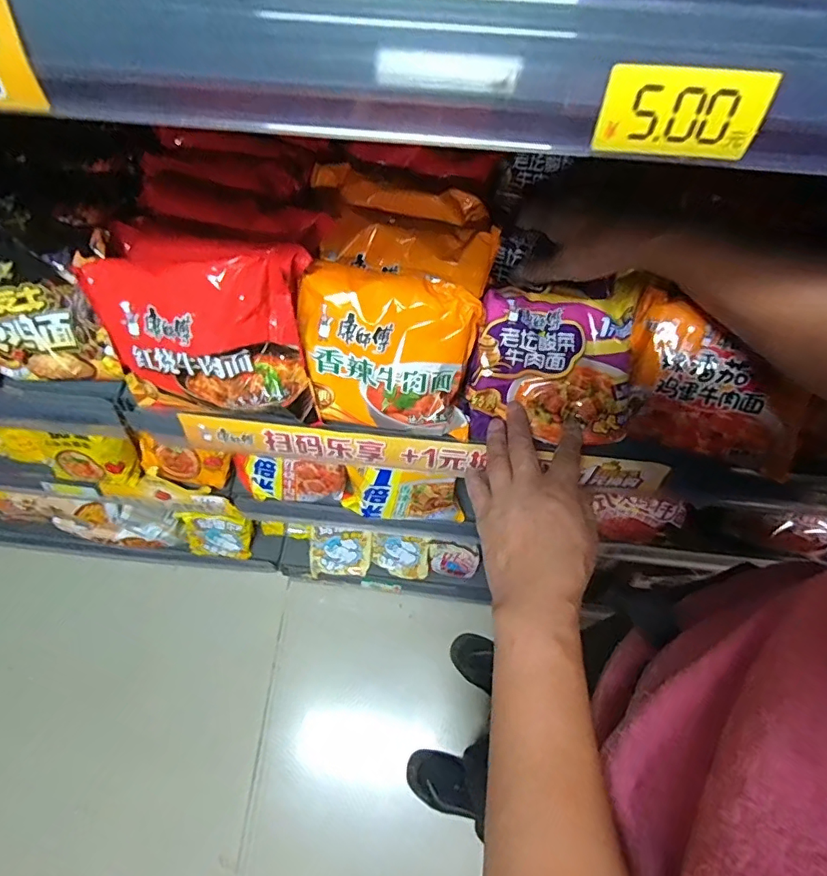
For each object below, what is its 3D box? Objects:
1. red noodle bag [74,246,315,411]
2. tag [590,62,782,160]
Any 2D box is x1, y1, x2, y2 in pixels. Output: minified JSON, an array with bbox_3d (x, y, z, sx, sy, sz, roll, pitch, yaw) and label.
[{"bbox_3d":[-0.163,-0.079,0.412,0.165,0.123,0.034,-1,29,7],"label":"red noodle bag"},{"bbox_3d":[0.085,-0.103,0.165,0.050,0.024,0.004,6,54,2],"label":"tag"}]

